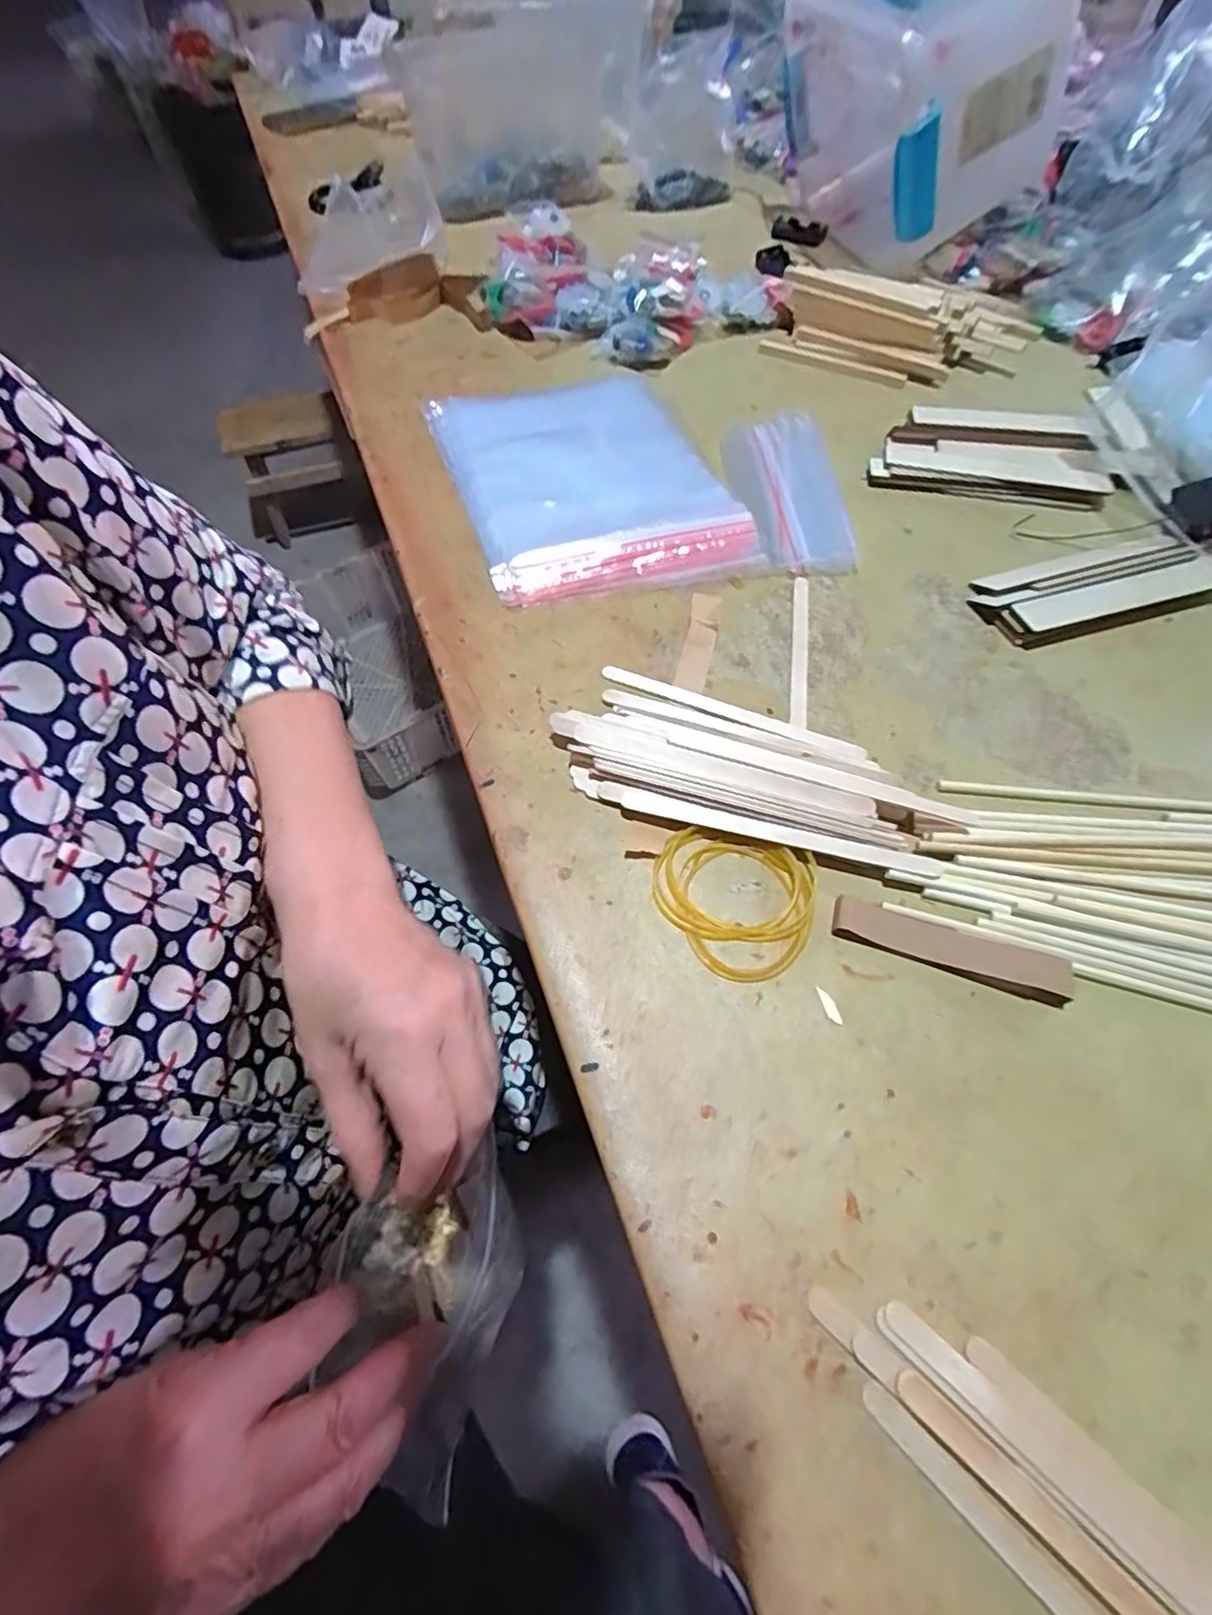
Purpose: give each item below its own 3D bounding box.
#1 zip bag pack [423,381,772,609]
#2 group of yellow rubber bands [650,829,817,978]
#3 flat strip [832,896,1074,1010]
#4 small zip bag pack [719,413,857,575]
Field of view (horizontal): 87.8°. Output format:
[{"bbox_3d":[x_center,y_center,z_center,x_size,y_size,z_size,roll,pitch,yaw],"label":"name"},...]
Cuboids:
[{"bbox_3d":[-0.019,-0.256,0.478,0.184,0.015,0.272,-15,61,-9],"label":"zip bag pack"},{"bbox_3d":[0.060,0.047,0.302,0.076,0.005,0.069,11,60,7],"label":"group of yellow rubber bands"},{"bbox_3d":[0.157,0.064,0.289,0.101,0.010,0.020,18,61,10],"label":"flat strip"},{"bbox_3d":[0.134,-0.237,0.469,0.077,0.015,0.175,-3,60,-2],"label":"small zip bag pack"}]

